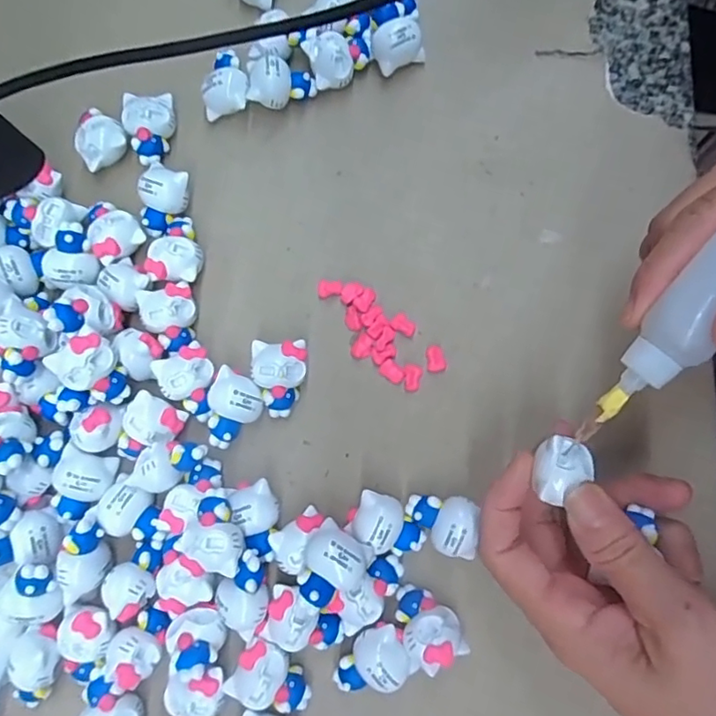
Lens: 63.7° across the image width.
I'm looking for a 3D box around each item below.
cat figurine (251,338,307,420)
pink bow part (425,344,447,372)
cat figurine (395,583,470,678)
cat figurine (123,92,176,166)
[{"bbox_3d":[-0.037,0.010,0.271,0.024,0.021,0.034,2,79,1],"label":"cat figurine"},{"bbox_3d":[0.037,0.000,0.275,0.009,0.004,0.013,-4,79,-1],"label":"pink bow part"},{"bbox_3d":[0.030,0.113,0.243,0.024,0.017,0.031,-20,80,-4],"label":"cat figurine"},{"bbox_3d":[-0.106,-0.119,0.296,0.024,0.015,0.033,-12,80,-2],"label":"cat figurine"}]

